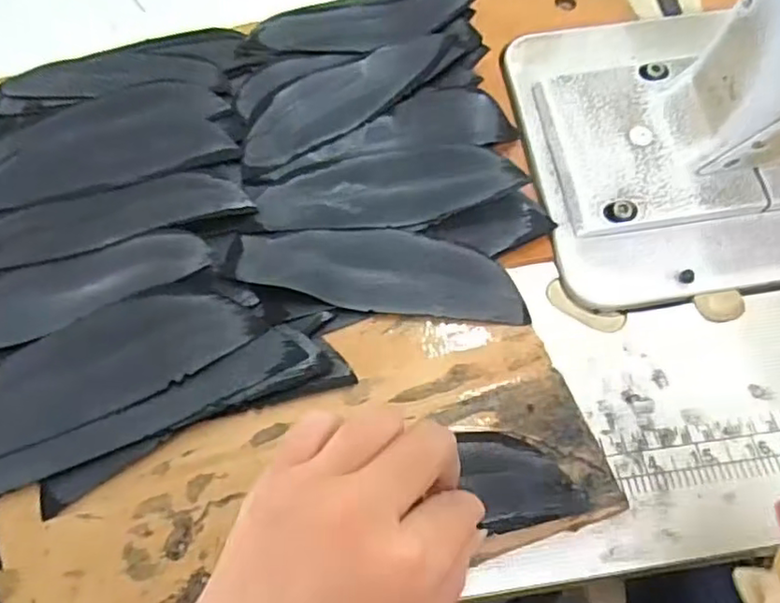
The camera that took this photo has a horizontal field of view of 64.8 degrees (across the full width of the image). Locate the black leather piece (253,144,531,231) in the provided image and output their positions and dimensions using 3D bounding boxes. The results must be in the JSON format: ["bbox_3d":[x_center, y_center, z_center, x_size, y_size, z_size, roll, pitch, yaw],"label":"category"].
[{"bbox_3d":[-0.002,-0.062,0.332,0.135,0.015,0.048,-5,60,-1],"label":"black leather piece"}]

